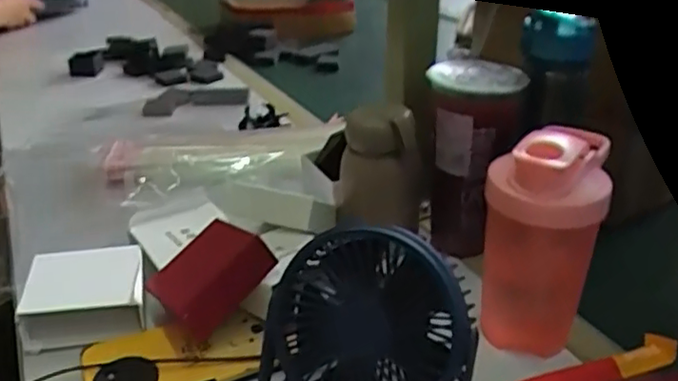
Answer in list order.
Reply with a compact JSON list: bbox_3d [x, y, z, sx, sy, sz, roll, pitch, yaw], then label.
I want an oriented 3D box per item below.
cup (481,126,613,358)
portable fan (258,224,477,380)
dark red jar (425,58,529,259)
[{"bbox_3d":[0.156,0.041,0.492,0.084,0.169,0.090,11,30,20],"label":"cup"},{"bbox_3d":[0.020,0.100,0.422,0.145,0.135,0.068,9,30,17],"label":"portable fan"},{"bbox_3d":[0.125,-0.028,0.623,0.076,0.180,0.079,0,28,0],"label":"dark red jar"}]

